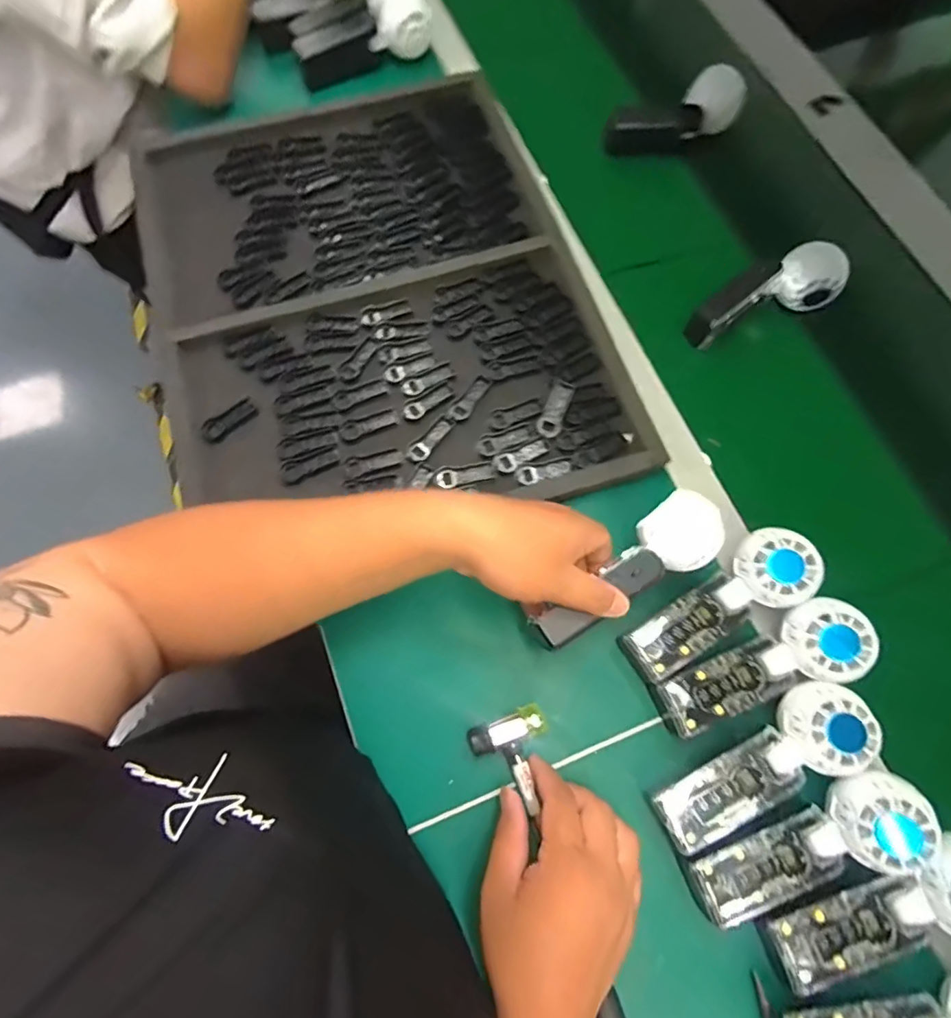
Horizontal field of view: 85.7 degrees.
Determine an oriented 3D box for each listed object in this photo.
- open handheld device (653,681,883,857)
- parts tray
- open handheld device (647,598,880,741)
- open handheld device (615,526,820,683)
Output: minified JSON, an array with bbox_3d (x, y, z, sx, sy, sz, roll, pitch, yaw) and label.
[{"bbox_3d":[0.213,0.192,0.380,0.166,0.029,0.053,-34,73,2],"label":"open handheld device"},{"bbox_3d":[-0.107,-0.234,0.543,0.428,0.028,0.551,-16,70,-7],"label":"parts tray"},{"bbox_3d":[0.224,0.127,0.404,0.164,0.029,0.055,-26,71,4],"label":"open handheld device"},{"bbox_3d":[0.199,0.080,0.418,0.164,0.026,0.058,-34,73,3],"label":"open handheld device"}]

